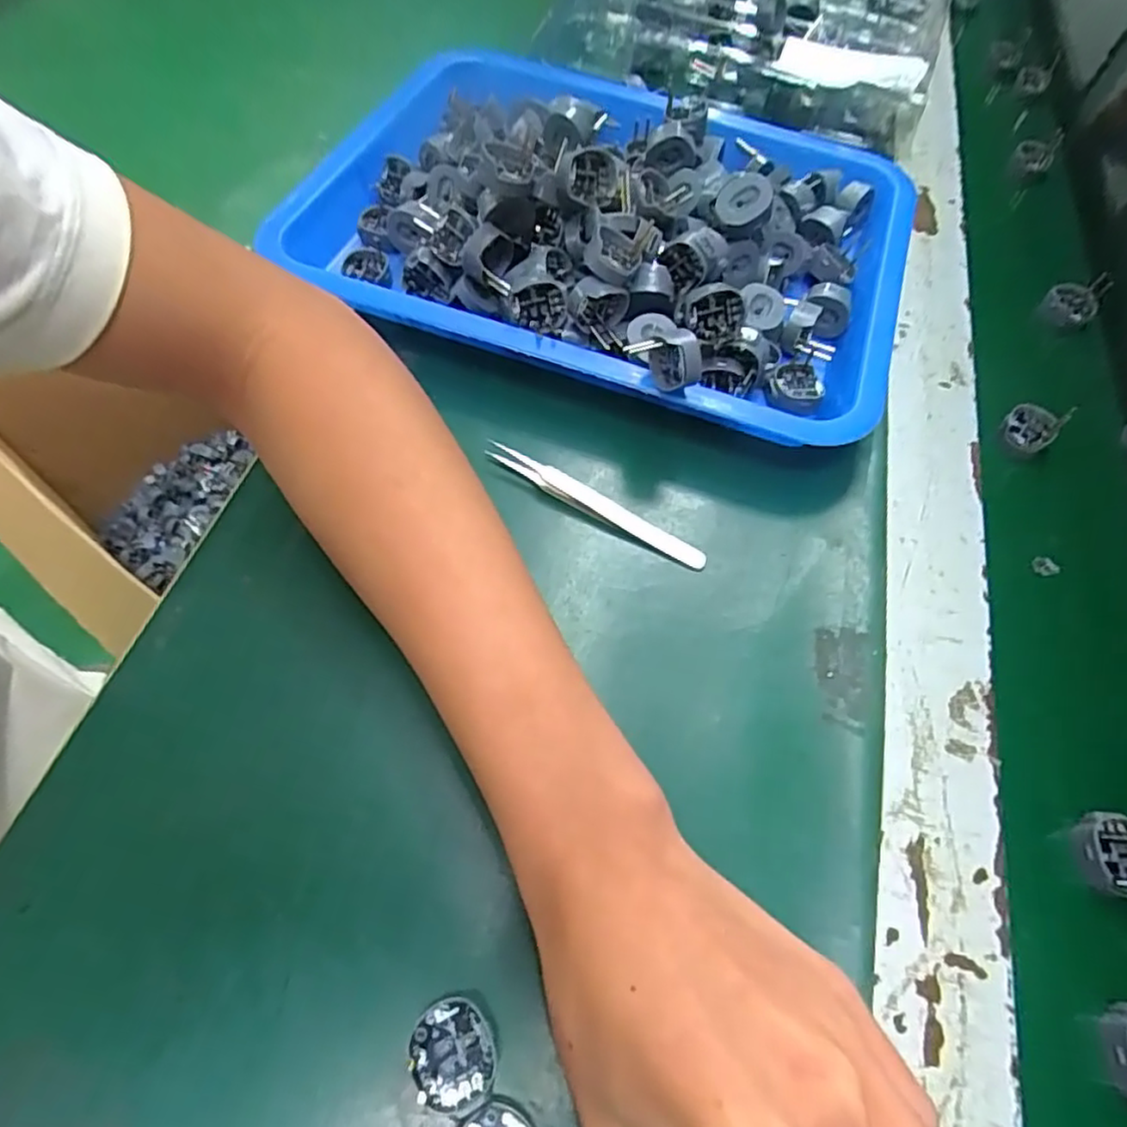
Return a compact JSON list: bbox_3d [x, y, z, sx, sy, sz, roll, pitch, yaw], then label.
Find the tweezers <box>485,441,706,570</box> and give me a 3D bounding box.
[{"bbox_3d":[0.014,-0.028,0.309,0.113,0.011,0.010,28,61,12],"label":"tweezers"}]

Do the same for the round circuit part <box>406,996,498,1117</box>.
[{"bbox_3d":[-0.033,0.148,0.201,0.026,0.009,0.027,2,59,-3],"label":"round circuit part"}]

